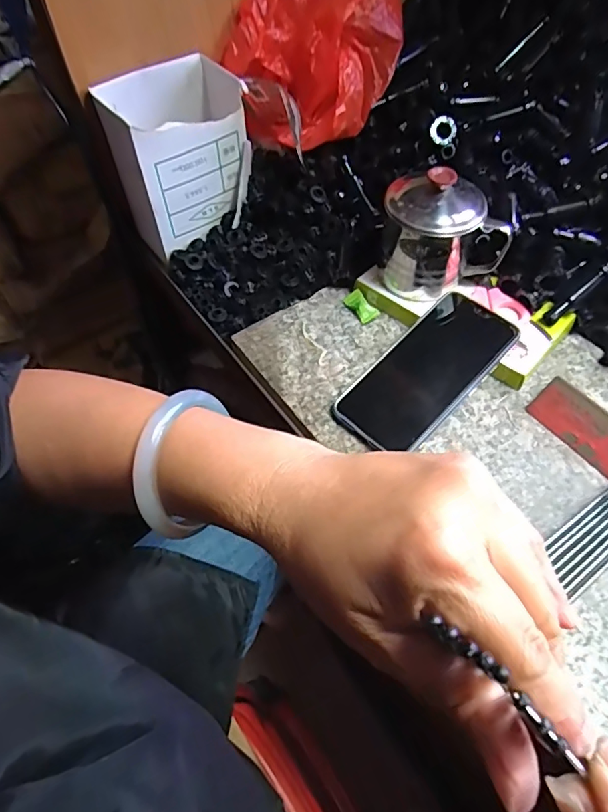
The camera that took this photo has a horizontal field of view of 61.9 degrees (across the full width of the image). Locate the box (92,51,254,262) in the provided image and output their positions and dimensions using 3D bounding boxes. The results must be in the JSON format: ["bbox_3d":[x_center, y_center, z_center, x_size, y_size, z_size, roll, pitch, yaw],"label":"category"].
[{"bbox_3d":[-0.119,-0.247,0.507,0.127,0.130,0.089,-32,60,-18],"label":"box"}]

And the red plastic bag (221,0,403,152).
[{"bbox_3d":[0.019,-0.346,0.505,0.168,0.130,0.116,-35,61,-20],"label":"red plastic bag"}]

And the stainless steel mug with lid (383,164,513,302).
[{"bbox_3d":[0.118,-0.155,0.442,0.093,0.094,0.079,-19,57,-10],"label":"stainless steel mug with lid"}]

